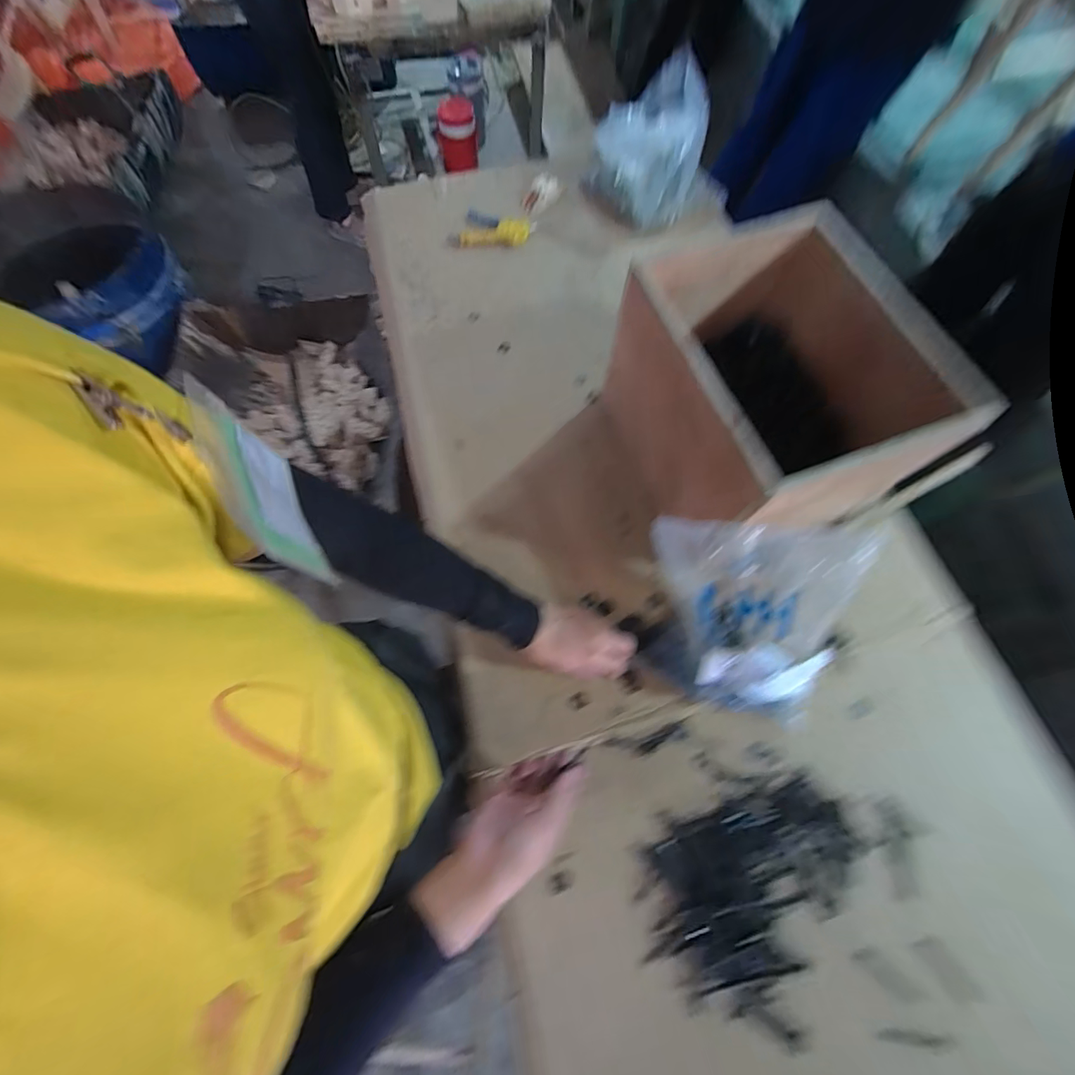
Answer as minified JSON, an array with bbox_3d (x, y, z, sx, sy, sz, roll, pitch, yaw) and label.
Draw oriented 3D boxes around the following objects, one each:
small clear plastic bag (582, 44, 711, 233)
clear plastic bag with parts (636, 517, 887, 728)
[{"bbox_3d":[0.200,-0.703,0.833,0.201,0.161,0.193,14,69,4],"label":"small clear plastic bag"},{"bbox_3d":[0.230,0.094,0.523,0.203,0.181,0.170,10,66,1],"label":"clear plastic bag with parts"}]

